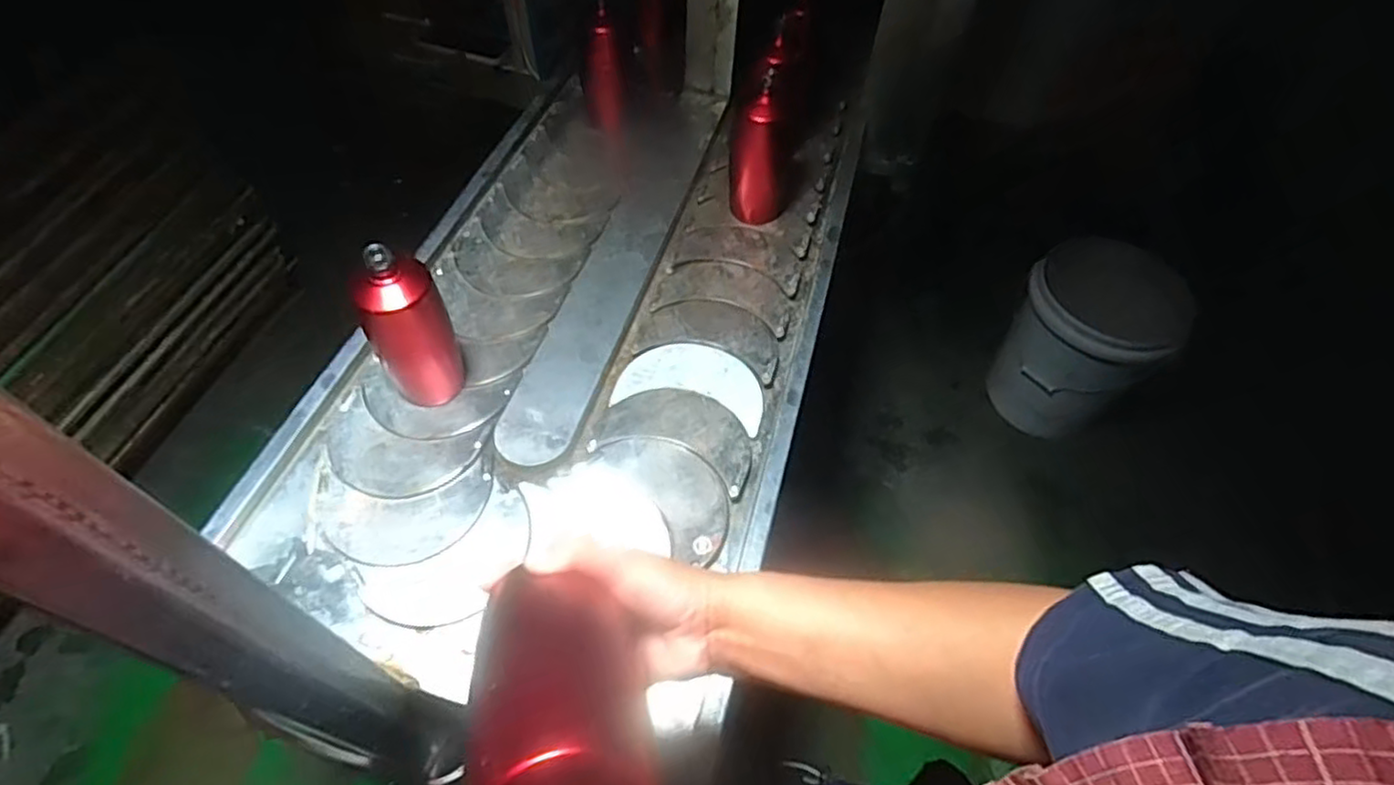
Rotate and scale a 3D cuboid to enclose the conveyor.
[{"bbox_3d":[-0.120,-0.115,0.912,0.535,0.075,0.932,13,53,9],"label":"conveyor"}]

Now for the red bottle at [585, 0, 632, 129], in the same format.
[{"bbox_3d":[-0.140,-0.511,1.079,0.062,0.184,0.058,-12,53,-11],"label":"red bottle"}]

